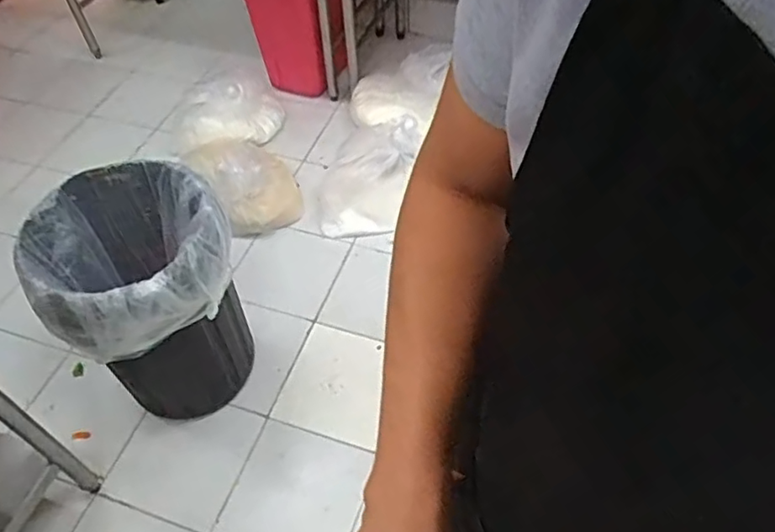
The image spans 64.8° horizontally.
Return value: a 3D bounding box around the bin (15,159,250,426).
[{"bbox_3d":[-0.522,0.137,1.458,0.375,0.675,0.362,-28,55,-20],"label":"bin"}]

